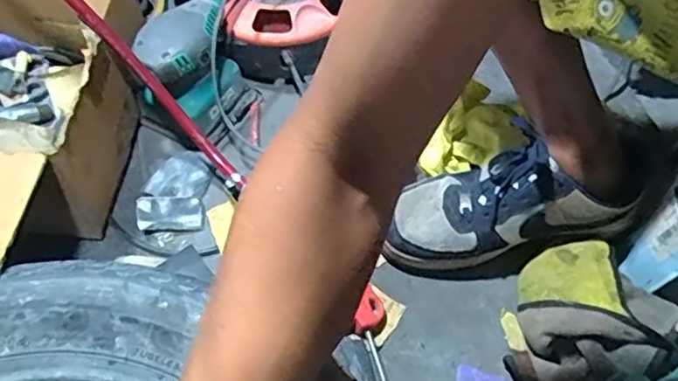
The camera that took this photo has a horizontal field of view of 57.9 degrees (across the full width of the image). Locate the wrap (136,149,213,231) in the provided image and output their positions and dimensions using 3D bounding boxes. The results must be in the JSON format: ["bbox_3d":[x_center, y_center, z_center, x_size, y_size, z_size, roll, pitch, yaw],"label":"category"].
[{"bbox_3d":[-0.172,-0.006,0.644,0.063,0.020,0.105,2,54,-1],"label":"wrap"}]

